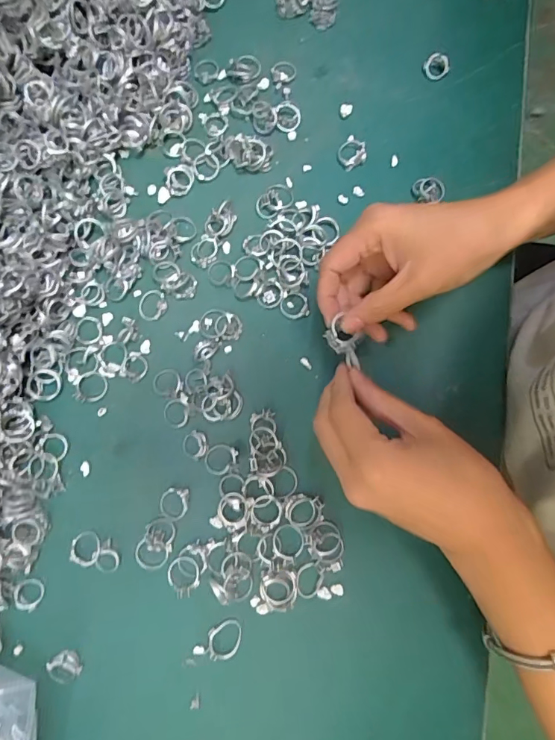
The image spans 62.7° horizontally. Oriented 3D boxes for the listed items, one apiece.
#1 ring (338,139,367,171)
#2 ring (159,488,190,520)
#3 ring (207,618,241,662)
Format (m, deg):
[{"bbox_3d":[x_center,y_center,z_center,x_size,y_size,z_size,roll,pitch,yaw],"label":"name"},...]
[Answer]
[{"bbox_3d":[0.059,-0.174,0.362,0.021,0.009,0.023,0,78,-1],"label":"ring"},{"bbox_3d":[-0.070,0.091,0.308,0.020,0.007,0.021,0,78,-1],"label":"ring"},{"bbox_3d":[-0.033,0.172,0.290,0.021,0.006,0.021,0,78,-1],"label":"ring"}]

